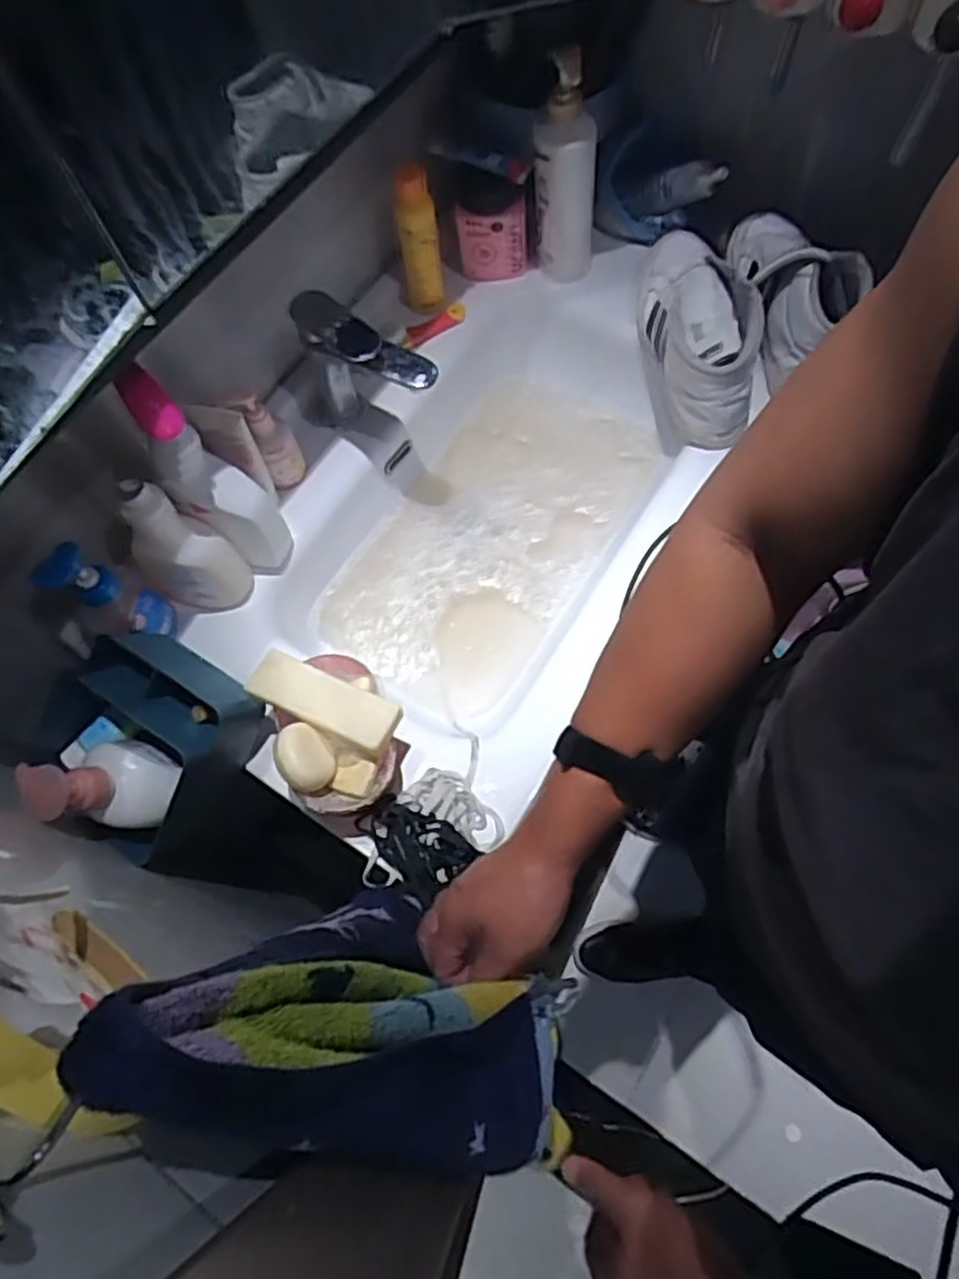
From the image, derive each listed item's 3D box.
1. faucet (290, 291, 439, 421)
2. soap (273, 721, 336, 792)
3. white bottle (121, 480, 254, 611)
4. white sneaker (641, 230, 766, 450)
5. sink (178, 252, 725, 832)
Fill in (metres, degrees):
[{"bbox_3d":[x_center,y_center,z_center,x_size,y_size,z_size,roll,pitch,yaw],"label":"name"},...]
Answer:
[{"bbox_3d":[-0.121,-0.279,0.816,0.152,0.170,0.055,33,73,16],"label":"faucet"},{"bbox_3d":[-0.153,0.100,0.648,0.050,0.017,0.062,-14,69,-32],"label":"soap"},{"bbox_3d":[-0.291,-0.089,0.727,0.057,0.177,0.080,41,76,19],"label":"white bottle"},{"bbox_3d":[0.241,-0.355,0.829,0.096,0.107,0.269,-3,67,3],"label":"white sneaker"},{"bbox_3d":[0.034,-0.181,0.894,0.441,0.128,0.723,27,70,14],"label":"sink"}]

